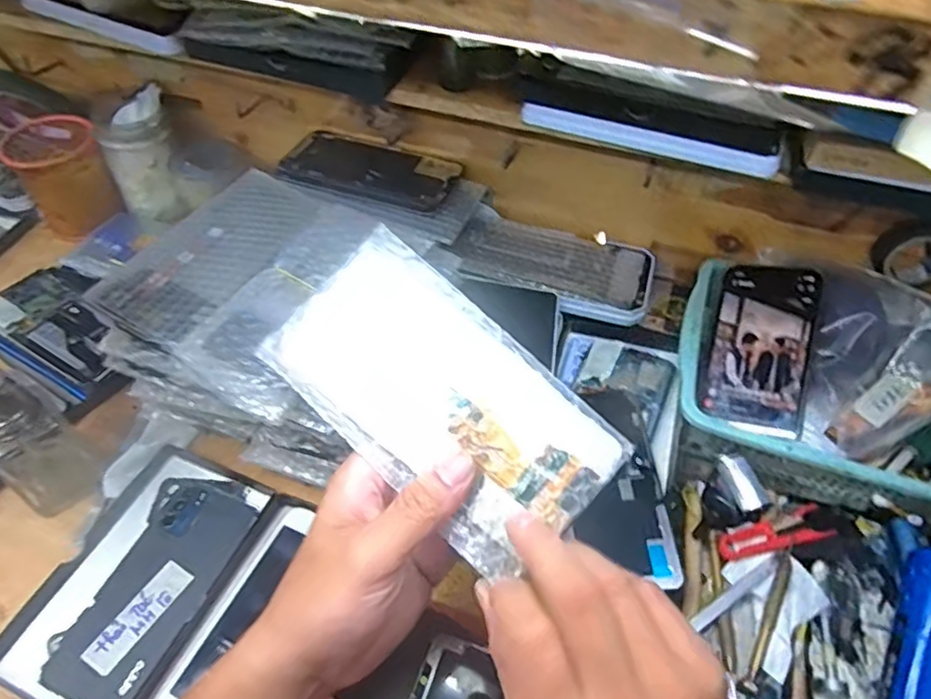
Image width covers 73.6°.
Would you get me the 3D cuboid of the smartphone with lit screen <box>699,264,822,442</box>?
[{"bbox_3d":[0.232,-0.002,0.492,0.072,0.006,0.133,8,80,32],"label":"smartphone with lit screen"}]

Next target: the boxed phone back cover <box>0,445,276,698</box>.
[{"bbox_3d":[-0.225,0.157,0.440,0.108,0.018,0.181,18,52,13],"label":"boxed phone back cover"}]

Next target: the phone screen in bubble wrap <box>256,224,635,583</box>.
[{"bbox_3d":[-0.012,0.025,0.305,0.166,0.005,0.090,42,86,9],"label":"phone screen in bubble wrap"}]

